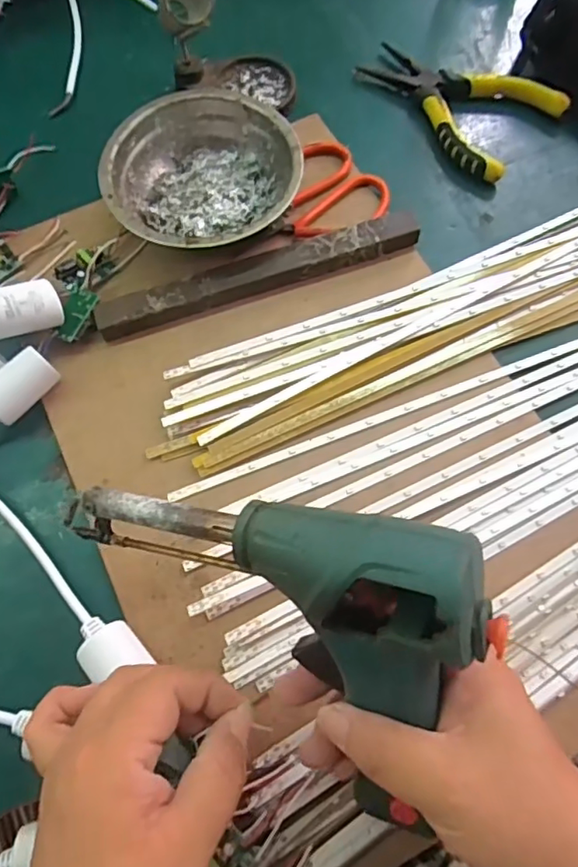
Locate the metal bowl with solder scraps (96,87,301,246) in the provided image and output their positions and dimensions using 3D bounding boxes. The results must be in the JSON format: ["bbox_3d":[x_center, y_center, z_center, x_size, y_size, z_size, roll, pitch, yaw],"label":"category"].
[{"bbox_3d":[-0.056,-0.168,0.380,0.124,0.039,0.121,0,71,1],"label":"metal bowl with solder scraps"}]

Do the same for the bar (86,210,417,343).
[{"bbox_3d":[-0.018,-0.104,0.366,0.211,0.015,0.022,-19,72,-5],"label":"bar"}]

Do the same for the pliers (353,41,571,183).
[{"bbox_3d":[0.119,-0.252,0.421,0.145,0.015,0.087,39,77,13],"label":"pliers"}]

